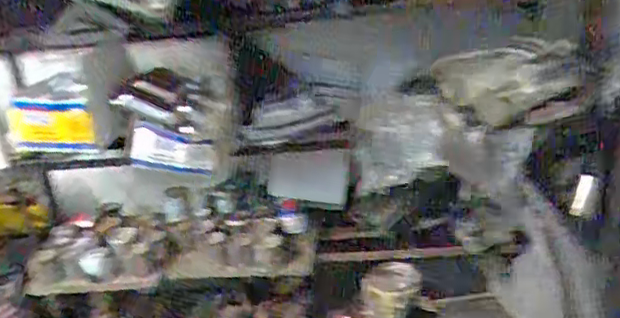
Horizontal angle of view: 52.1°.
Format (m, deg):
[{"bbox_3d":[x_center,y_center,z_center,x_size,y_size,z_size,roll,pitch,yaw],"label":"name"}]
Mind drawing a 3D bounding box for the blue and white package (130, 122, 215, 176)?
[{"bbox_3d":[-0.342,-0.022,1.533,0.275,0.123,0.027,8,27,31],"label":"blue and white package"}]

